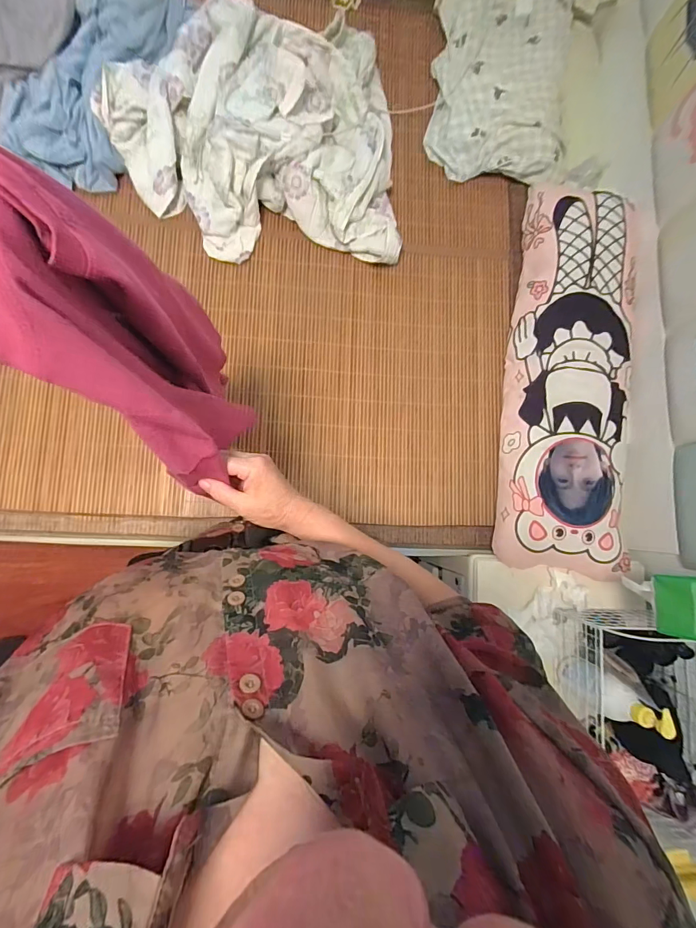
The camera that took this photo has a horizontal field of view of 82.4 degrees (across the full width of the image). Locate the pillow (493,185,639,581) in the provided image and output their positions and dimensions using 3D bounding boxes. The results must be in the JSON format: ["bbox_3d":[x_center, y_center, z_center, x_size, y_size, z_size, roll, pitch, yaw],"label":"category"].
[{"bbox_3d":[0.512,-0.211,0.918,0.264,0.107,0.907,9,82,-5],"label":"pillow"}]

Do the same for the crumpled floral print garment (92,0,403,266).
[{"bbox_3d":[-0.221,-0.782,0.923,0.667,0.129,0.578,0,83,-6],"label":"crumpled floral print garment"}]

